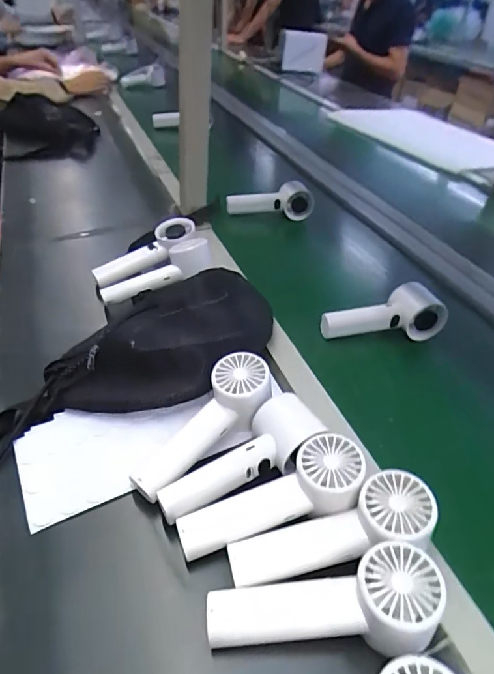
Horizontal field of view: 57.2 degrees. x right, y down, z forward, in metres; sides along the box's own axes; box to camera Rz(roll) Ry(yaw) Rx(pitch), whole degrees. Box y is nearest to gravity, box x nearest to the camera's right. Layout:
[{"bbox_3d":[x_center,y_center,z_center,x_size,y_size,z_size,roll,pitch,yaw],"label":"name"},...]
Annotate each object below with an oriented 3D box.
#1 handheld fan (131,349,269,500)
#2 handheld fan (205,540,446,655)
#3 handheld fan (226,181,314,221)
[{"bbox_3d":[-0.038,0.078,0.411,0.056,0.046,0.157,35,72,31],"label":"handheld fan"},{"bbox_3d":[0.052,0.185,0.305,0.152,0.038,0.057,-14,39,8],"label":"handheld fan"},{"bbox_3d":[0.042,-0.249,0.823,0.156,0.054,0.040,-3,40,-10],"label":"handheld fan"}]

